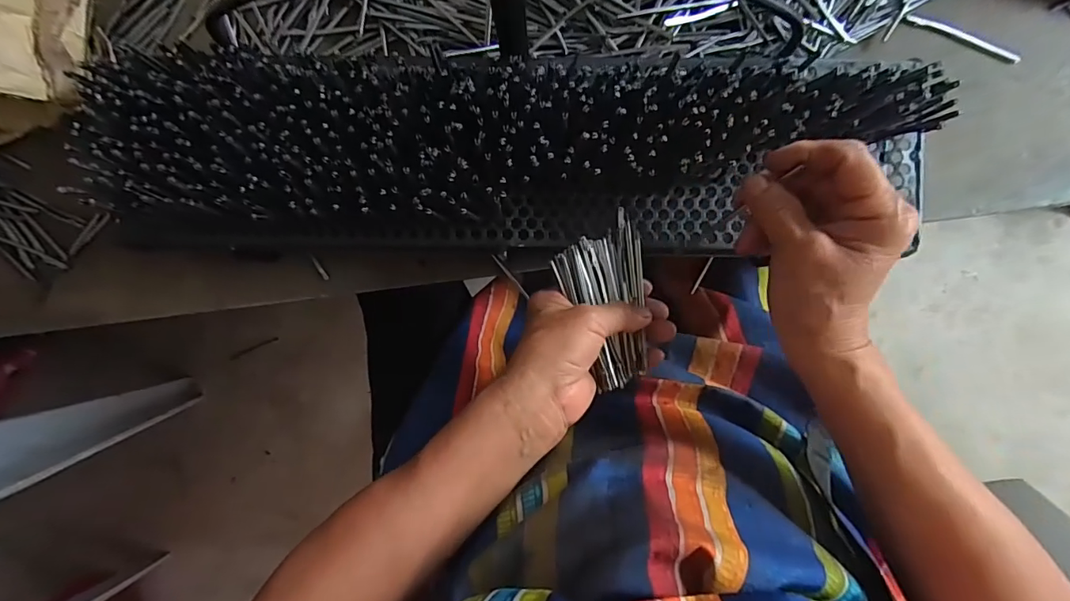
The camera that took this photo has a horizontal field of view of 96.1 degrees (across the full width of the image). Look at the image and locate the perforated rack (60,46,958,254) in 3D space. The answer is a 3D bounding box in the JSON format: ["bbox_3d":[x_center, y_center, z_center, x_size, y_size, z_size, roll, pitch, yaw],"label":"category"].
[{"bbox_3d":[-0.014,-0.101,0.345,0.601,0.053,0.132,1,94,0],"label":"perforated rack"}]

